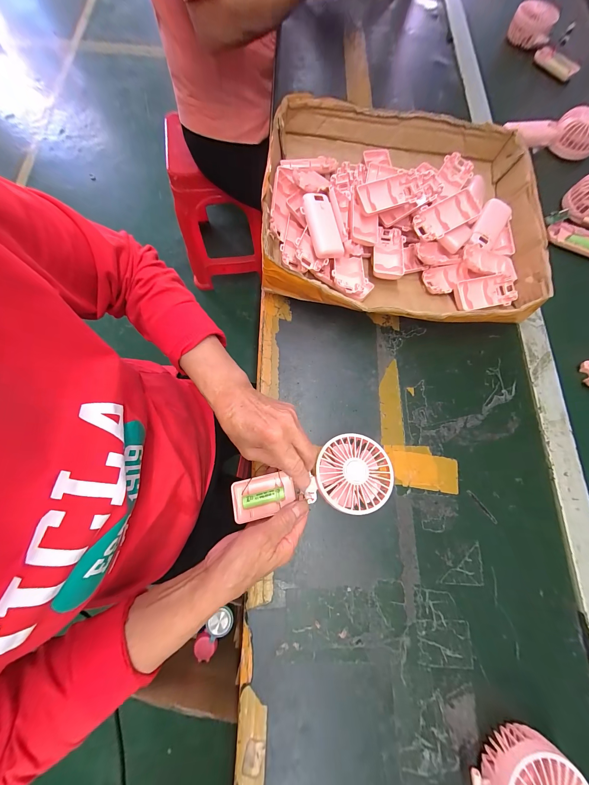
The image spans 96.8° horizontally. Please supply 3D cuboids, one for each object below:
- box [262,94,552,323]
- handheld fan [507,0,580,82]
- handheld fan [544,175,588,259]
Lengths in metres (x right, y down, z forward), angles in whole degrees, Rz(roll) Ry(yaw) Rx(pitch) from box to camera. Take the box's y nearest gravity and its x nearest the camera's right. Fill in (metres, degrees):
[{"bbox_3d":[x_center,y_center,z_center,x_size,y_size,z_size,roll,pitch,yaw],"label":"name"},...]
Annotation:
[{"bbox_3d":[0.163,-0.275,0.409,0.407,0.084,0.365,4,75,-1],"label":"box"},{"bbox_3d":[0.527,-0.735,0.554,0.183,0.056,0.076,45,78,-5],"label":"handheld fan"},{"bbox_3d":[0.489,-0.298,0.434,0.099,0.050,0.120,24,76,5],"label":"handheld fan"}]

